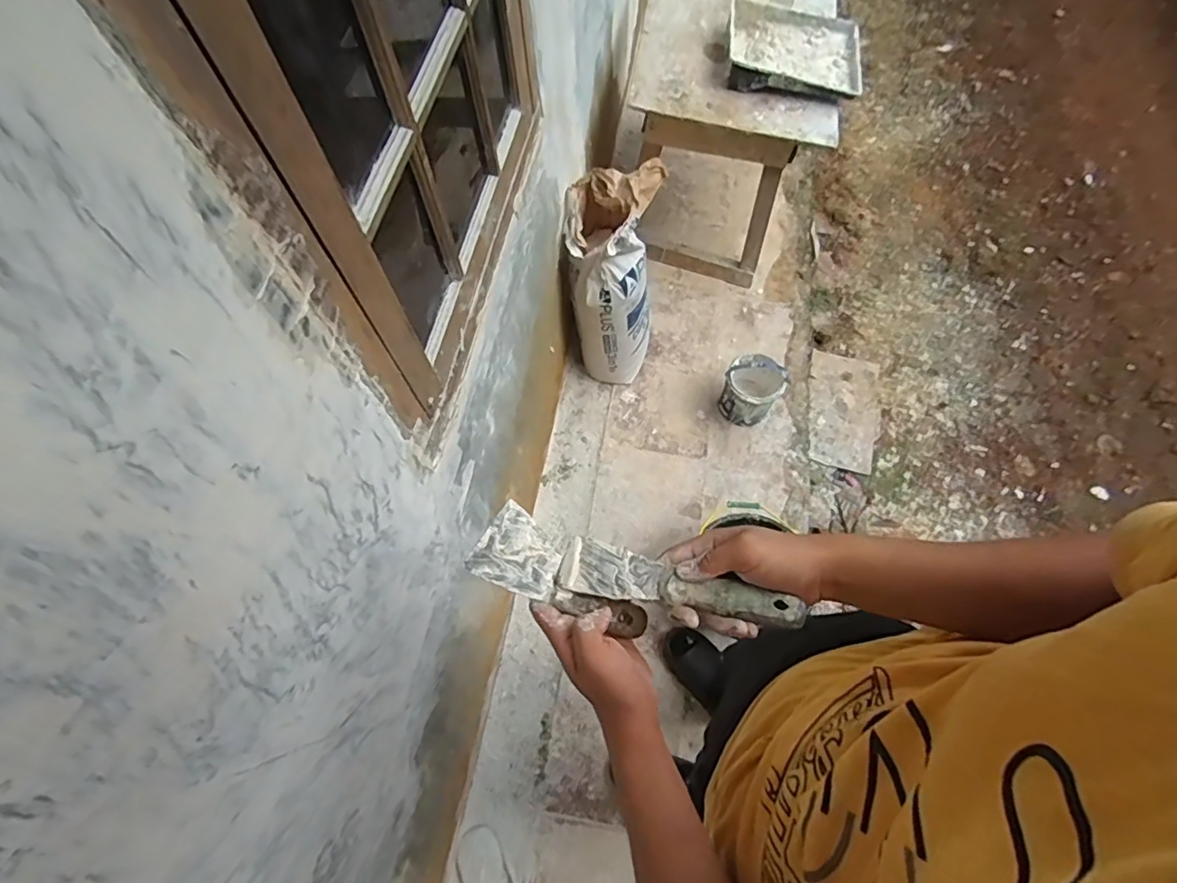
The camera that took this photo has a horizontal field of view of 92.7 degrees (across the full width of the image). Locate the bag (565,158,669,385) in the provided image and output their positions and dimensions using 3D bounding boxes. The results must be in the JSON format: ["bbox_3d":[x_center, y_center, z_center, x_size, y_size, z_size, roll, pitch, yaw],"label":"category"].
[{"bbox_3d":[0.064,-0.407,1.505,0.215,0.554,0.263,2,66,3],"label":"bag"}]

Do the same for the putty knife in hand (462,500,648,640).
[{"bbox_3d":[-0.018,0.117,0.468,0.157,0.015,0.062,33,69,-7],"label":"putty knife in hand"}]

